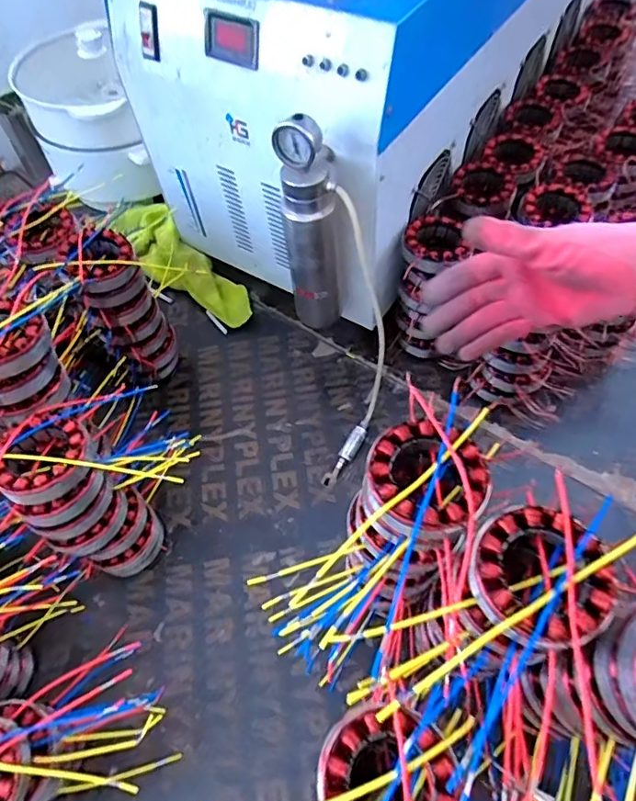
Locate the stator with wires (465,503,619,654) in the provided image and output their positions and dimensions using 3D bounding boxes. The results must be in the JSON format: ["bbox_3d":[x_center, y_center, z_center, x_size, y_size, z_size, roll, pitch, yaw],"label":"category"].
[{"bbox_3d":[0.143,0.113,0.342,0.085,0.016,0.087,-2,58,2],"label":"stator with wires"}]

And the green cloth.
[{"bbox_3d":[-0.225,-0.228,0.848,0.298,0.080,0.086,39,68,23],"label":"green cloth"}]

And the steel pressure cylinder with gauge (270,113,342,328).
[{"bbox_3d":[-0.008,-0.190,0.603,0.062,0.254,0.062,-8,58,-1],"label":"steel pressure cylinder with gauge"}]

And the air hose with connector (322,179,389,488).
[{"bbox_3d":[0.047,-0.071,0.623,0.077,0.301,0.244,3,58,7],"label":"air hose with connector"}]

